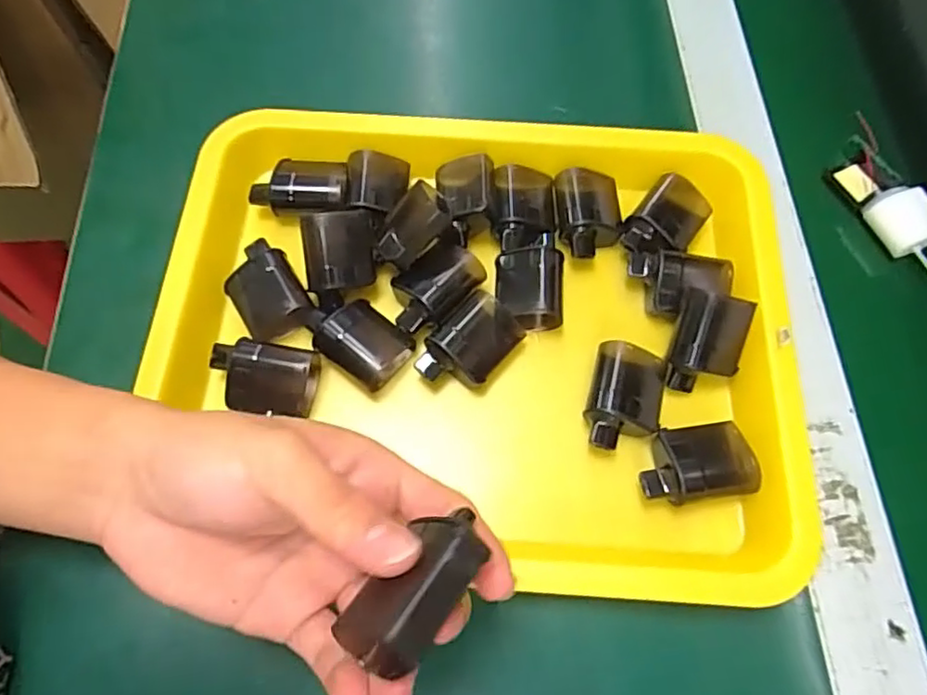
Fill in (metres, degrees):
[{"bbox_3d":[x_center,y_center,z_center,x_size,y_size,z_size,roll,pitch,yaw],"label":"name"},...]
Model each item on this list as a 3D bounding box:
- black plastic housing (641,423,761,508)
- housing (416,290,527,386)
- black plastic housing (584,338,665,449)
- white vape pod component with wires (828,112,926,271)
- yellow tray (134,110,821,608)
[{"bbox_3d":[0.116,0.058,0.318,0.056,0.019,0.038,-8,67,-3],"label":"black plastic housing"},{"bbox_3d":[0.004,-0.001,0.338,0.032,0.029,0.055,39,73,15],"label":"housing"},{"bbox_3d":[0.085,0.025,0.330,0.038,0.023,0.062,15,68,7],"label":"black plastic housing"},{"bbox_3d":[0.270,-0.096,0.398,0.041,0.026,0.110,-11,68,-4],"label":"white vape pod component with wires"},{"bbox_3d":[0.004,-0.009,0.343,0.338,0.034,0.263,3,67,2],"label":"yellow tray"}]

